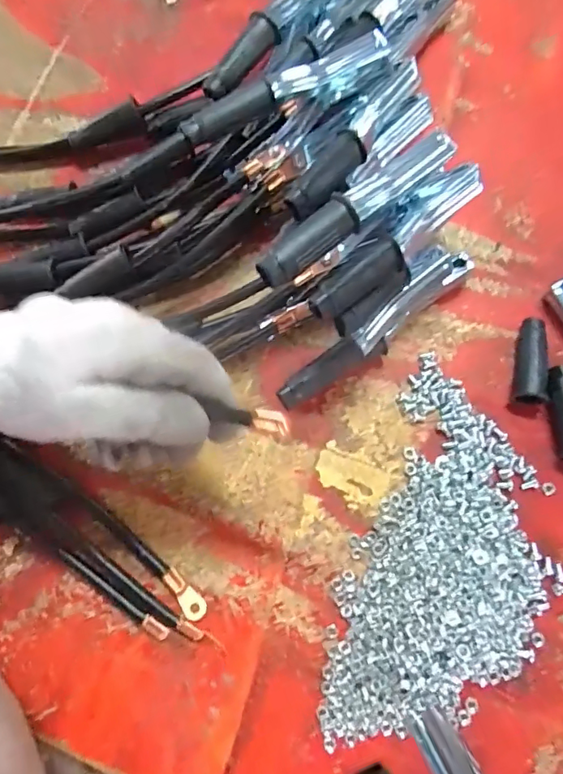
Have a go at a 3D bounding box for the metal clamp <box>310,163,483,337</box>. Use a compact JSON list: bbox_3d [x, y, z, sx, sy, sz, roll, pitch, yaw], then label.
[{"bbox_3d":[0.073,-0.089,0.310,0.031,0.041,0.143,38,80,10],"label":"metal clamp"}]

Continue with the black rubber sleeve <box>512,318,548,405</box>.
[{"bbox_3d":[0.177,-0.020,0.357,0.021,0.024,0.061,11,77,5],"label":"black rubber sleeve"}]

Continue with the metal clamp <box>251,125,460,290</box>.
[{"bbox_3d":[0.048,-0.105,0.291,0.153,0.025,0.021,-40,78,-21],"label":"metal clamp"}]

